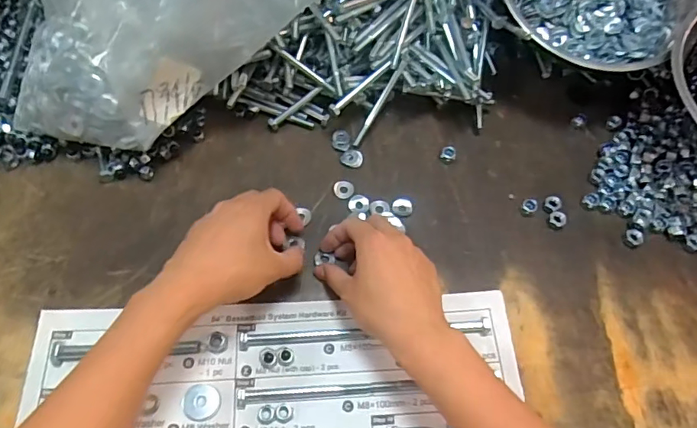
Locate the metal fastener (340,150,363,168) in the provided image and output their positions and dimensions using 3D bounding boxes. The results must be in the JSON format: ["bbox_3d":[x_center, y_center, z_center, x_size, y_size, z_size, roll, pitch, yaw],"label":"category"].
[{"bbox_3d":[0.003,-0.058,0.523,0.023,0.004,0.019,8,62,1],"label":"metal fastener"}]

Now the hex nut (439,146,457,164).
[{"bbox_3d":[0.104,-0.061,0.526,0.016,0.013,0.015,24,63,9],"label":"hex nut"}]

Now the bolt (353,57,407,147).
[{"bbox_3d":[0.033,-0.115,0.522,0.008,0.008,0.101,33,99,13],"label":"bolt"}]

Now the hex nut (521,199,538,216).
[{"bbox_3d":[0.180,-0.008,0.501,0.015,0.006,0.017,39,67,16],"label":"hex nut"}]

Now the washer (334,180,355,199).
[{"bbox_3d":[-0.005,-0.023,0.505,0.020,0.006,0.021,1,62,-3],"label":"washer"}]

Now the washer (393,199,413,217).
[{"bbox_3d":[0.054,-0.007,0.500,0.019,0.004,0.018,6,62,0],"label":"washer"}]

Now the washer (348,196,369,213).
[{"bbox_3d":[0.010,-0.010,0.497,0.020,0.004,0.019,1,62,-3],"label":"washer"}]

